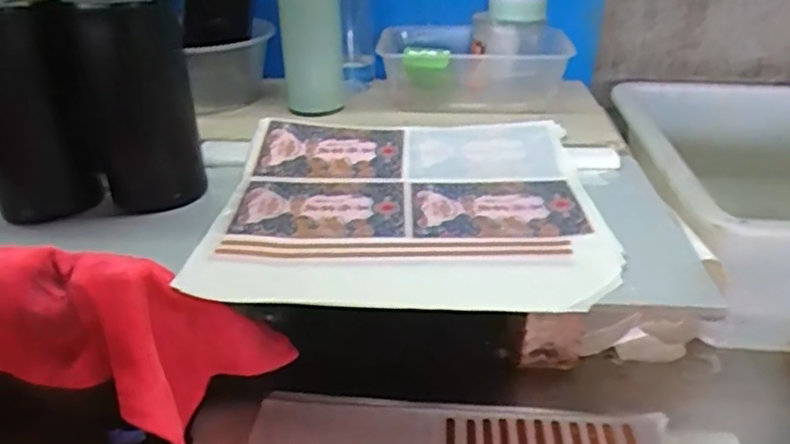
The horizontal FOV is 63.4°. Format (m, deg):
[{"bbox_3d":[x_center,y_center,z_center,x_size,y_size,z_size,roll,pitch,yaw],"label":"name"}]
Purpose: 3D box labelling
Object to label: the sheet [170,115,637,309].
[{"bbox_3d":[0.006,-0.025,0.538,0.290,0.011,0.300,-3,30,3],"label":"sheet"}]

